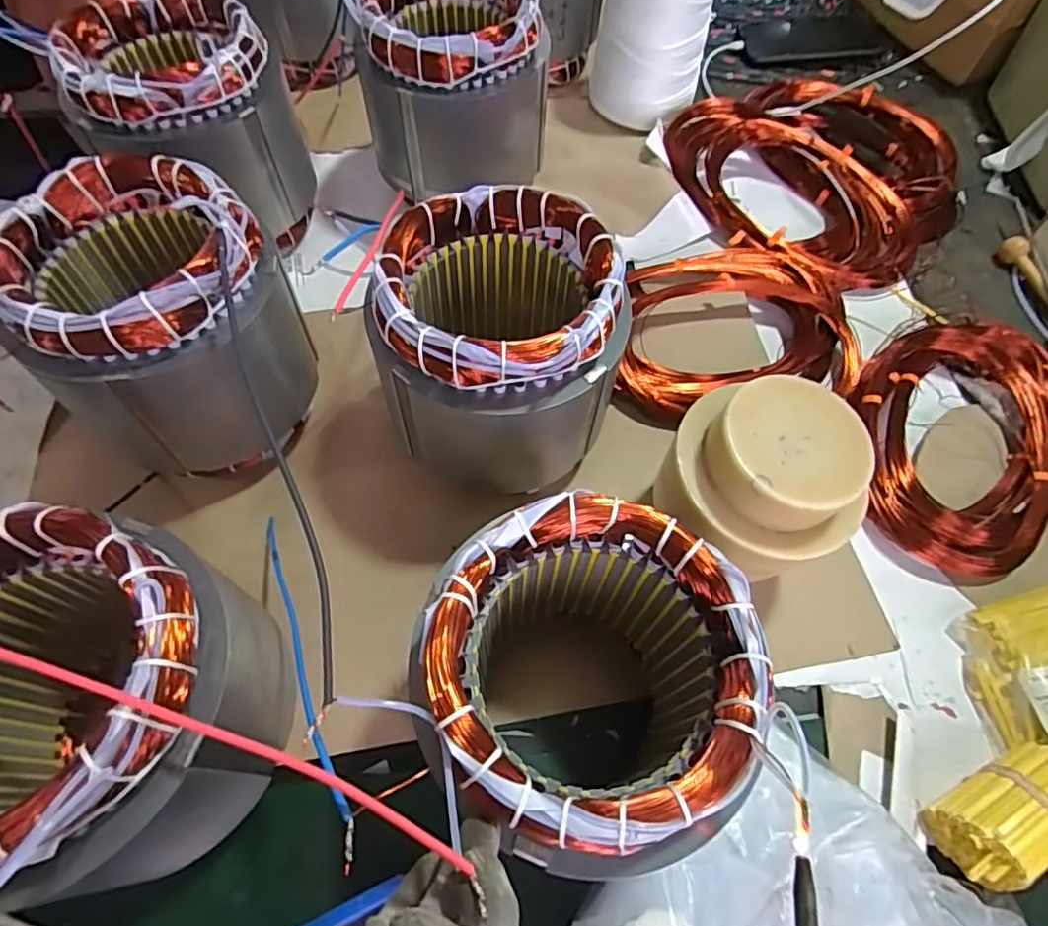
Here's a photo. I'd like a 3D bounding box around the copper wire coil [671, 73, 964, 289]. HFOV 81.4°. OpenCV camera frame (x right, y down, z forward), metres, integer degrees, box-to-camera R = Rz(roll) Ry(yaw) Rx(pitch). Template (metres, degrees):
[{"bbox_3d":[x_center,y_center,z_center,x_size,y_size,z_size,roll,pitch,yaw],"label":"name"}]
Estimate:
[{"bbox_3d":[0.301,-0.305,0.611,0.265,0.045,0.263,0,62,-1],"label":"copper wire coil"}]

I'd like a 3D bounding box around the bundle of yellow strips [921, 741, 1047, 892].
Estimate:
[{"bbox_3d":[0.271,0.194,0.336,0.089,0.039,0.047,-24,65,-13],"label":"bundle of yellow strips"}]

